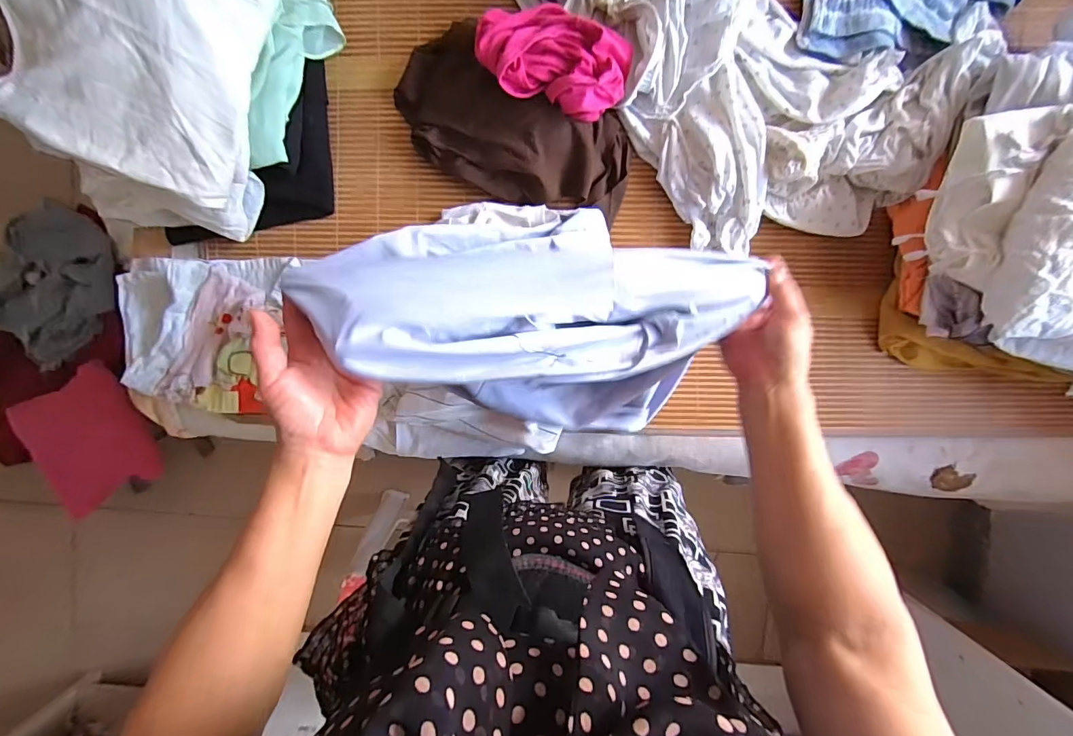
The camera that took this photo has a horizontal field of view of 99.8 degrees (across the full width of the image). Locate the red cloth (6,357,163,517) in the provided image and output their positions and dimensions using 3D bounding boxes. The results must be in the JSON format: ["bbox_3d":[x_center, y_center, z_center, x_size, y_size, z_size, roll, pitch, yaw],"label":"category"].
[{"bbox_3d":[-0.974,0.153,0.972,0.205,0.087,0.277,-34,94,3],"label":"red cloth"}]

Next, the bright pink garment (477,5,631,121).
[{"bbox_3d":[0.019,-0.367,0.528,0.184,0.051,0.114,17,95,-1],"label":"bright pink garment"}]

